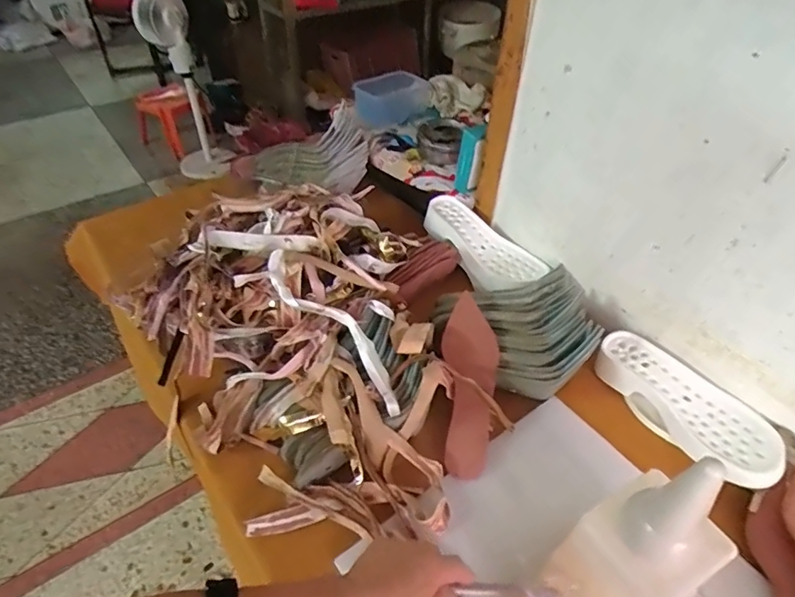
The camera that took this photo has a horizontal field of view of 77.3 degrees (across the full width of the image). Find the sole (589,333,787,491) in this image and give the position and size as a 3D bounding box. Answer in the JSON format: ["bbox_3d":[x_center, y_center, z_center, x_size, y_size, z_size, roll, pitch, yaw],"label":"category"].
[{"bbox_3d":[0.391,0.146,0.682,0.105,0.049,0.255,-21,49,-23],"label":"sole"}]

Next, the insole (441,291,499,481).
[{"bbox_3d":[0.099,0.112,0.672,0.071,0.028,0.244,4,66,1],"label":"insole"}]

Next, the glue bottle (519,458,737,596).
[{"bbox_3d":[0.215,0.234,0.449,0.193,0.222,0.105,-22,49,-23],"label":"glue bottle"}]

